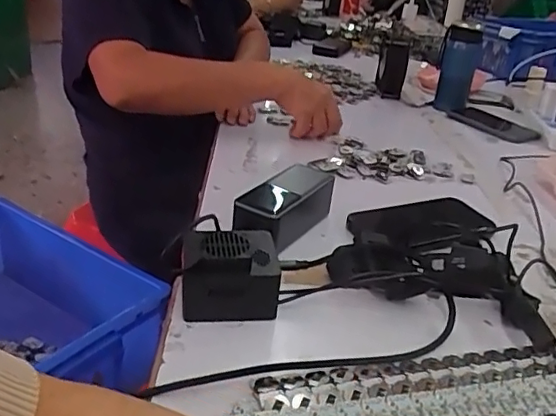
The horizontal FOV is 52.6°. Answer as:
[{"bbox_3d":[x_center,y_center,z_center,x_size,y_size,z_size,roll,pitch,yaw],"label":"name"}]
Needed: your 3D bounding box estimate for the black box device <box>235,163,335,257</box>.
[{"bbox_3d":[0.009,-0.003,0.597,0.054,0.042,0.133,20,29,26],"label":"black box device"}]

